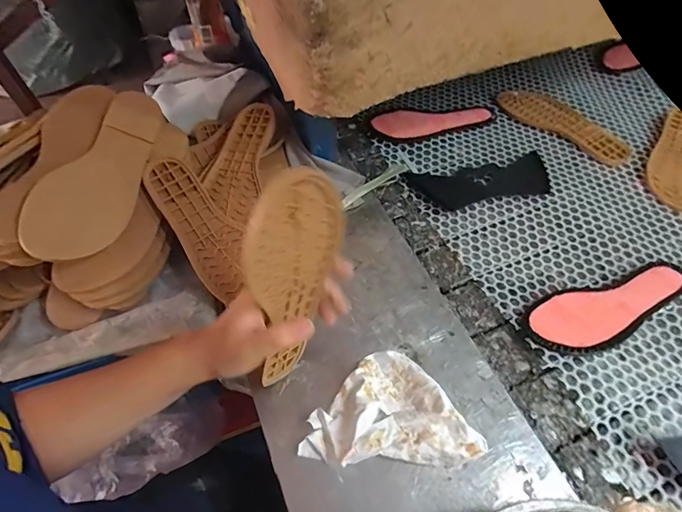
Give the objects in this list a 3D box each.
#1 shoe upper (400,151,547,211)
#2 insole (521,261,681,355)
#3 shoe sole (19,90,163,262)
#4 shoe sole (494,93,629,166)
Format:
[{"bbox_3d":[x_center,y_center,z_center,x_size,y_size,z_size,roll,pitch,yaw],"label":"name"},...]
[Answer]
[{"bbox_3d":[0.216,-0.114,0.599,0.214,0.004,0.087,-13,56,-7],"label":"shoe upper"},{"bbox_3d":[0.318,0.063,0.459,0.216,0.027,0.073,-17,56,-9],"label":"insole"},{"bbox_3d":[-0.263,-0.094,0.444,0.083,0.012,0.229,35,53,-28],"label":"shoe sole"},{"bbox_3d":[0.386,-0.235,0.677,0.089,0.013,0.233,-38,62,-22],"label":"shoe sole"}]

